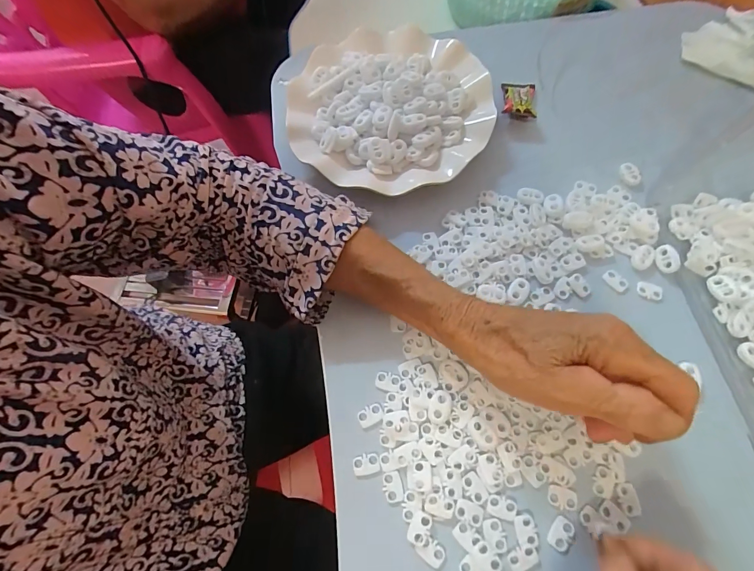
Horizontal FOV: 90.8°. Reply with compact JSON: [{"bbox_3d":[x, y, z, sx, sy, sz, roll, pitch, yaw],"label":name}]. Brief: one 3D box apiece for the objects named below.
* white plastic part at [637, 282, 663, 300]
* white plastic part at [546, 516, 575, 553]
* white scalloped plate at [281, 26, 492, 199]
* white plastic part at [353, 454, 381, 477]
[{"bbox_3d":[0.211,0.004,0.287,0.018,0.004,0.012,19,72,11],"label":"white plastic part"},{"bbox_3d":[0.114,0.153,0.229,0.013,0.004,0.018,33,75,15],"label":"white plastic part"},{"bbox_3d":[0.011,-0.162,0.345,0.177,0.030,0.185,-1,69,4],"label":"white scalloped plate"},{"bbox_3d":[-0.007,0.120,0.249,0.018,0.004,0.013,-11,69,0],"label":"white plastic part"}]

